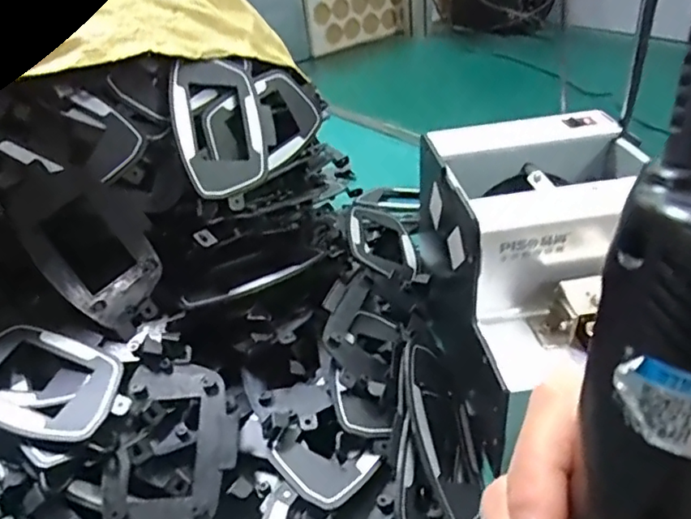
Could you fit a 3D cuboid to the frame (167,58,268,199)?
[{"bbox_3d":[-0.085,-0.087,0.383,0.063,0.093,0.009,-12,-6,-32],"label":"frame"}]

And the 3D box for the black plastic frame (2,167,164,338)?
[{"bbox_3d":[-0.156,-0.009,0.355,0.068,0.109,0.009,-44,5,-1],"label":"black plastic frame"}]

